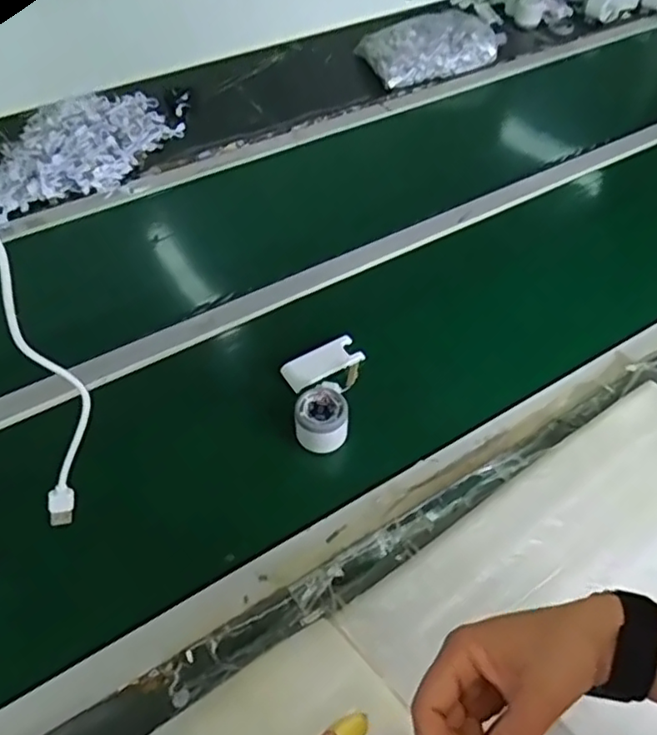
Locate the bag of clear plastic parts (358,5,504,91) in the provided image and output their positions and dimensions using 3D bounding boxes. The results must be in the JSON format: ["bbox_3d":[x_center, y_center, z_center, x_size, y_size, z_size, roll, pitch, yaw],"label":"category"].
[{"bbox_3d":[0.209,-0.662,1.321,0.269,0.069,0.163,-15,50,-14],"label":"bag of clear plastic parts"}]

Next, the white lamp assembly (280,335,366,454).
[{"bbox_3d":[-0.013,0.016,0.765,0.094,0.049,0.176,9,49,7],"label":"white lamp assembly"}]

